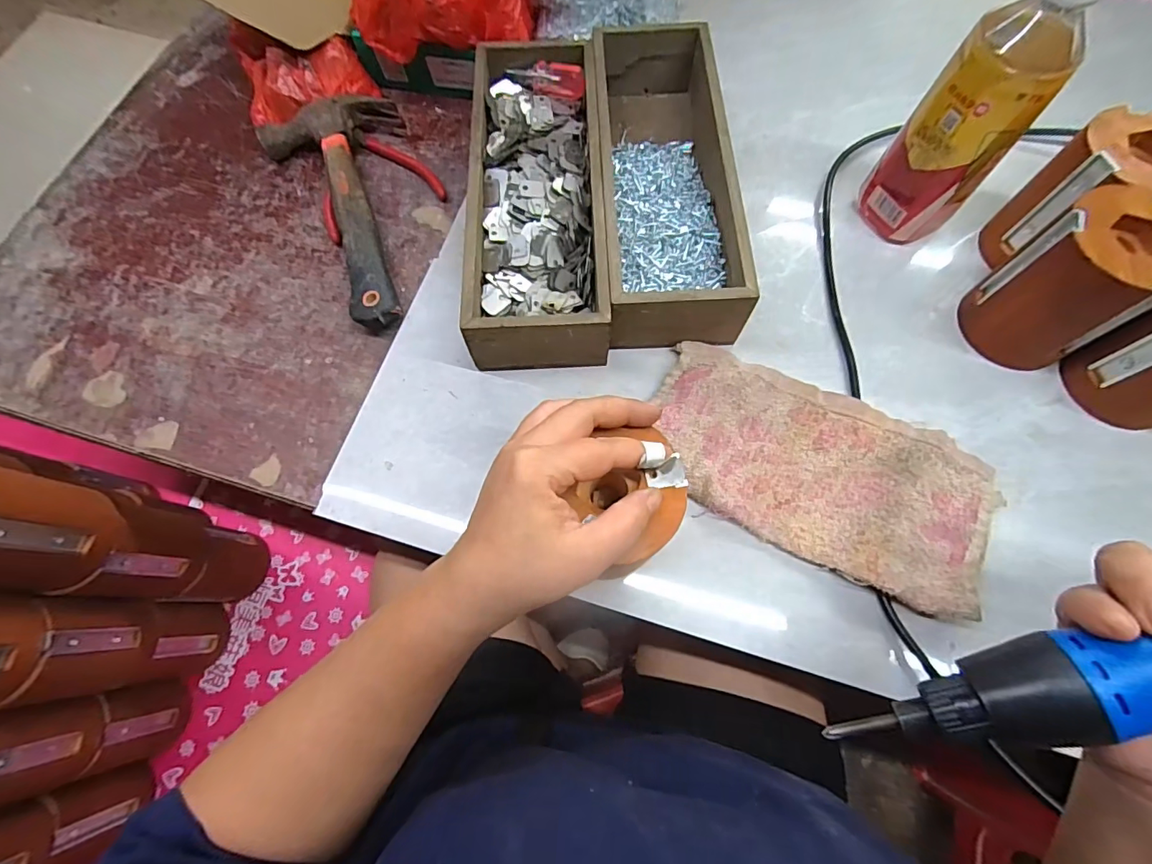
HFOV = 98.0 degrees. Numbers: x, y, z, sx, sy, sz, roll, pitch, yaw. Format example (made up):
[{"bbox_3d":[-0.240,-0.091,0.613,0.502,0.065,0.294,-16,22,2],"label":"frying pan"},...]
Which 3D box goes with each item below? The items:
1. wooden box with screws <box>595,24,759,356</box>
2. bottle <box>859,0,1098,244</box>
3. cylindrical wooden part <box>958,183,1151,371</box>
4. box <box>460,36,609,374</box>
[{"bbox_3d":[0.070,-0.207,0.411,0.097,0.065,0.283,-3,70,2],"label":"wooden box with screws"},{"bbox_3d":[0.269,-0.214,0.347,0.054,0.177,0.061,-23,70,-5],"label":"bottle"},{"bbox_3d":[0.333,-0.098,0.343,0.074,0.098,0.074,-1,70,3],"label":"cylindrical wooden part"},{"bbox_3d":[-0.028,-0.186,0.406,0.100,0.070,0.286,-2,71,1],"label":"box"}]

